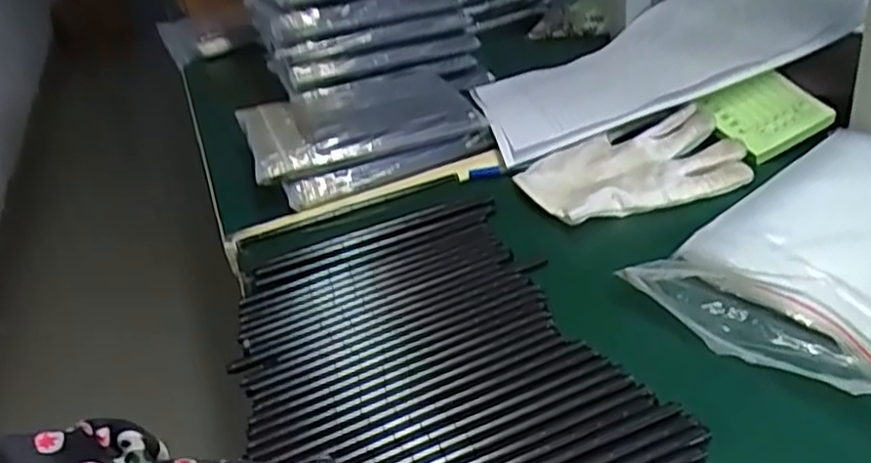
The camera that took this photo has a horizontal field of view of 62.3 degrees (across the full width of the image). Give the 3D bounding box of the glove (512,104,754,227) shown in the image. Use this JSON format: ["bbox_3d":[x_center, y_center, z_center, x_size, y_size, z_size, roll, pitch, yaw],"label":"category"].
[{"bbox_3d":[0.142,-0.045,0.519,0.158,0.023,0.091,-11,32,-5],"label":"glove"}]

